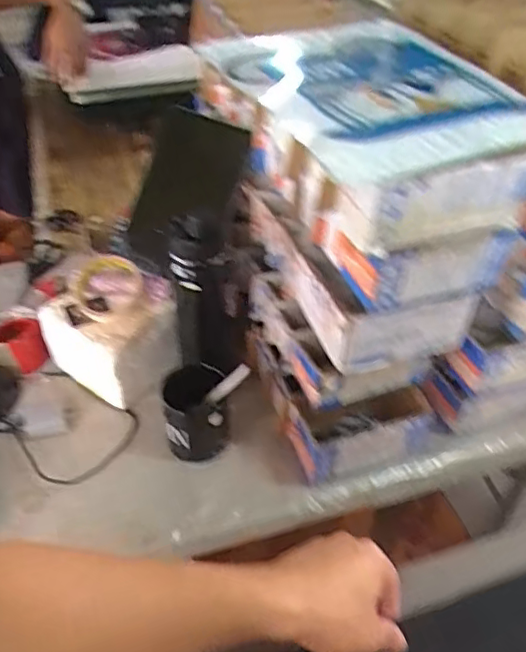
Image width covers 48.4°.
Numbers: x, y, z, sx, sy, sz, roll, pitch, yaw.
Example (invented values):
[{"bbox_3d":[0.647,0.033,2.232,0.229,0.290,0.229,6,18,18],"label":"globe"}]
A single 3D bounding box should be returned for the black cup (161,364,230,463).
[{"bbox_3d":[-0.085,0.109,0.729,0.082,0.087,0.085,-6,43,-9],"label":"black cup"}]

